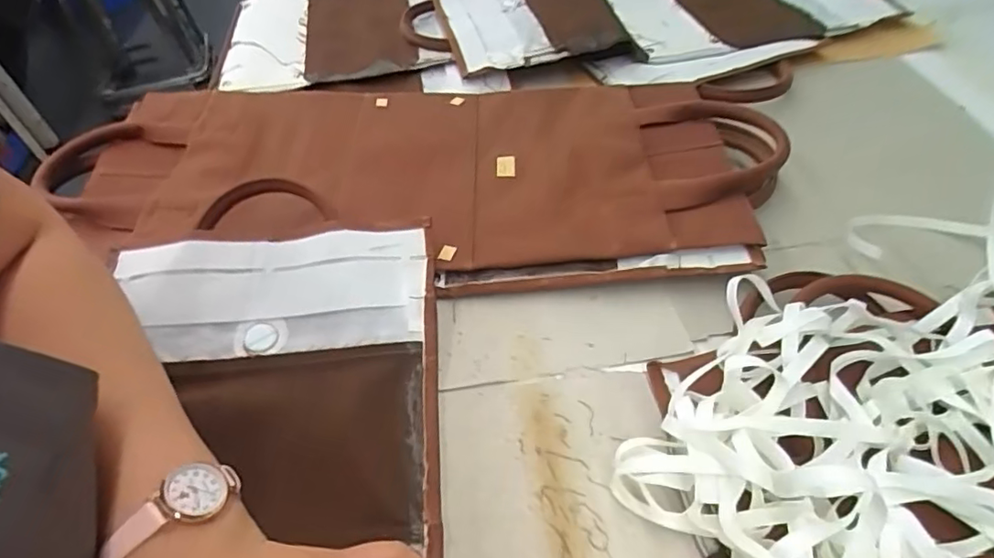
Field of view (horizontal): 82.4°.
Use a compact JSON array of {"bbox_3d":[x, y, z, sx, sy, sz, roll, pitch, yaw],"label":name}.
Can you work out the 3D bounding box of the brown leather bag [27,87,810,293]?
[{"bbox_3d":[-0.079,-0.097,0.480,0.594,0.038,0.241,1,49,3],"label":"brown leather bag"}]

